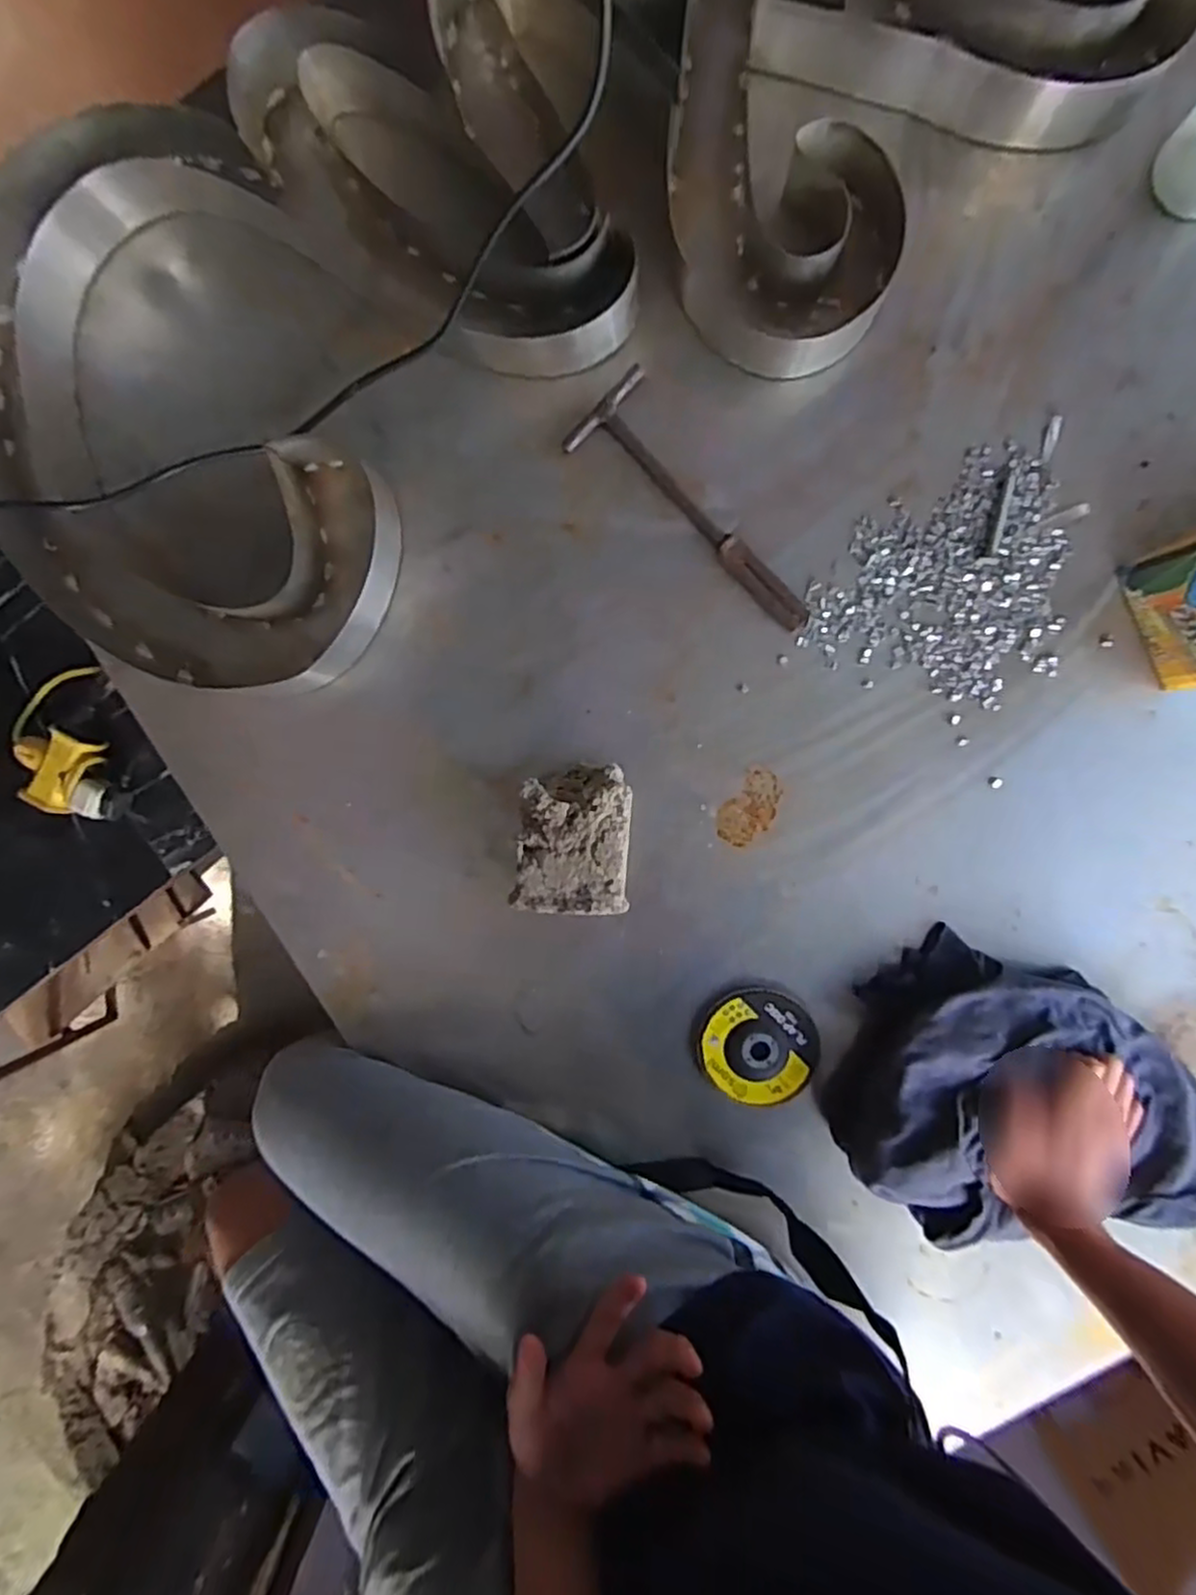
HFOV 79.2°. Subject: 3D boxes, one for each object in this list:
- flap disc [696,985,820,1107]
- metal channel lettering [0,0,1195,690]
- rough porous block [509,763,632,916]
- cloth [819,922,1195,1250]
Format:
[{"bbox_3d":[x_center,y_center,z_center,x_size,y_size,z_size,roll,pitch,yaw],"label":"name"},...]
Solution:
[{"bbox_3d":[0.123,0.194,0.560,0.089,0.010,0.089,0,94,3],"label":"flap disc"},{"bbox_3d":[-0.068,-0.419,0.516,0.869,0.053,0.387,-31,92,5],"label":"metal channel lettering"},{"bbox_3d":[-0.016,0.028,0.533,0.077,0.064,0.102,4,94,3],"label":"rough porous block"},{"bbox_3d":[0.318,0.242,0.530,0.285,0.060,0.211,42,95,-1],"label":"cloth"}]

